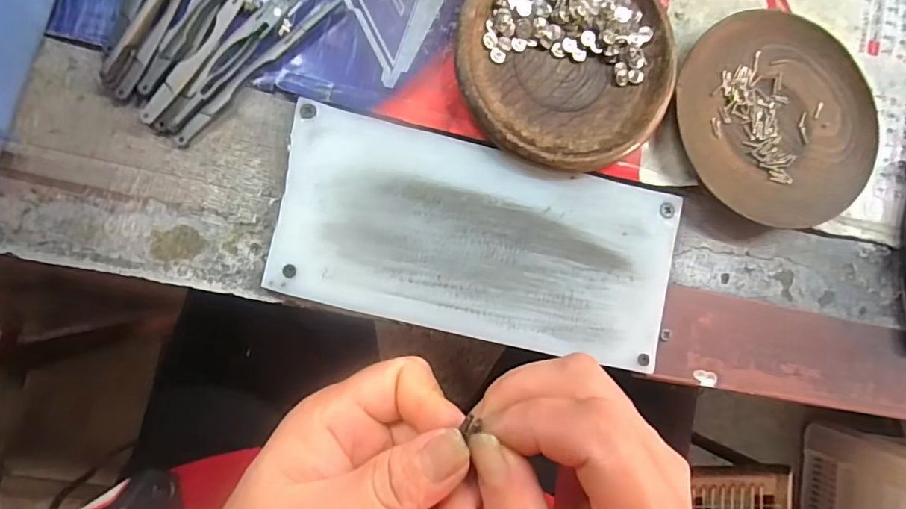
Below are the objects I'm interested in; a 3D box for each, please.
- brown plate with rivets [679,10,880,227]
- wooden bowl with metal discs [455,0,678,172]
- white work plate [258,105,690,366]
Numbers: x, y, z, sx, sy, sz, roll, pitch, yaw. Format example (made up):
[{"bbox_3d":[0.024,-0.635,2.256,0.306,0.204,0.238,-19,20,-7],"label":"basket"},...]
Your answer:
[{"bbox_3d":[0.176,-0.074,0.278,0.112,0.017,0.114,1,86,-9],"label":"brown plate with rivets"},{"bbox_3d":[0.058,-0.099,0.260,0.112,0.016,0.111,1,86,-9],"label":"wooden bowl with metal discs"},{"bbox_3d":[0.015,-0.006,0.253,0.195,0.008,0.093,12,84,-8],"label":"white work plate"}]

